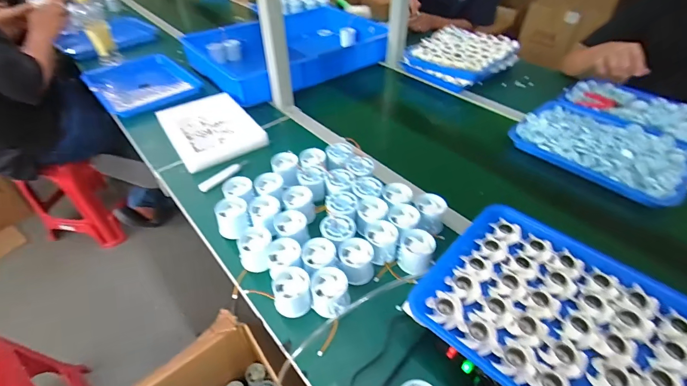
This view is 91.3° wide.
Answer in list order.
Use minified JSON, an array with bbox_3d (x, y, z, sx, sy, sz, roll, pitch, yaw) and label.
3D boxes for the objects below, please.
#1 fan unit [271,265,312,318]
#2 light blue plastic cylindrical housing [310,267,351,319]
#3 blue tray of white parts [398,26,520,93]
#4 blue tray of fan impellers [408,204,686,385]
[{"bbox_3d":[-0.076,0.145,0.496,0.053,0.045,0.062,-8,44,-9],"label":"fan unit"},{"bbox_3d":[-0.019,0.146,0.494,0.056,0.044,0.058,0,43,0],"label":"light blue plastic cylindrical housing"},{"bbox_3d":[0.386,-0.449,1.104,0.339,0.075,0.271,-32,52,-30],"label":"blue tray of white parts"},{"bbox_3d":[0.283,0.167,0.401,0.359,0.039,0.246,34,52,31],"label":"blue tray of fan impellers"}]

